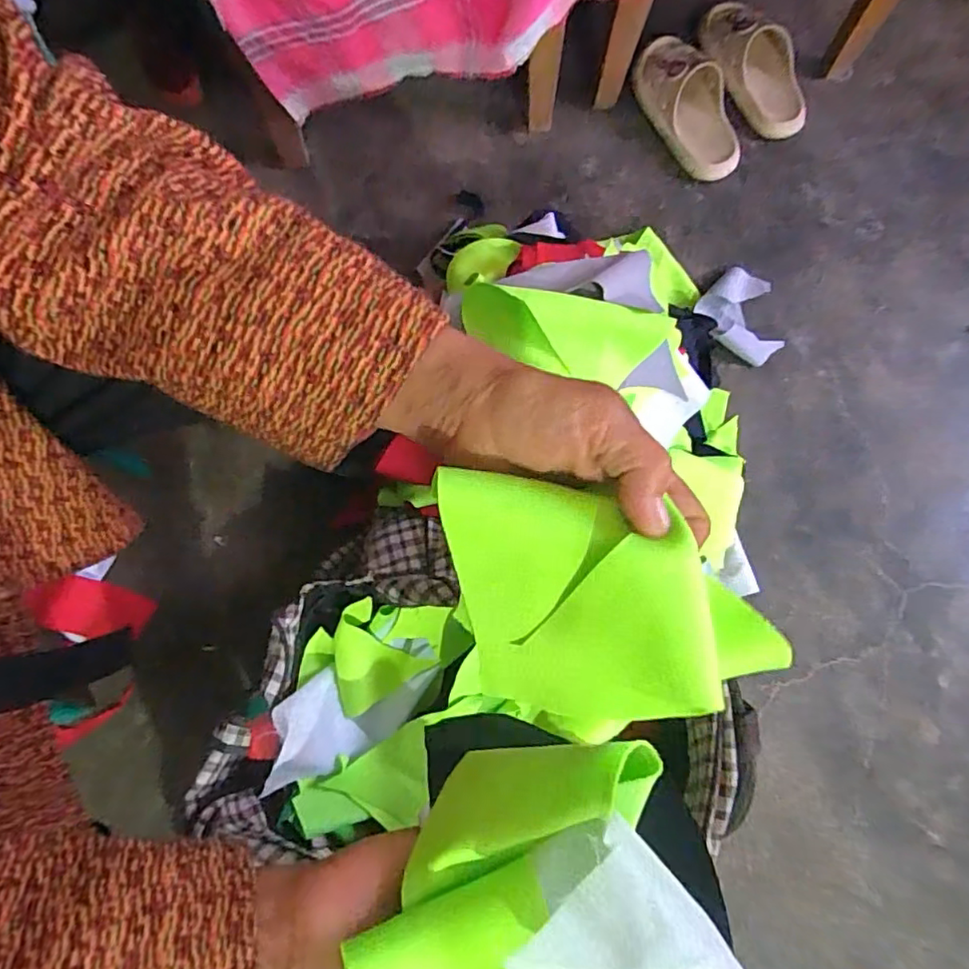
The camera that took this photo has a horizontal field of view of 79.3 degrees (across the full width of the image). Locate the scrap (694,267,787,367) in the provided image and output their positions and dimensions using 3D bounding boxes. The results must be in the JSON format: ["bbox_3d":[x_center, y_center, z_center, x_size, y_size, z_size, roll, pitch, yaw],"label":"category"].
[{"bbox_3d":[0.351,-0.226,0.780,0.121,0.033,0.133,42,80,8],"label":"scrap"}]

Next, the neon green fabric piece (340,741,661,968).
[{"bbox_3d":[0.010,0.201,0.255,0.114,0.062,0.170,8,78,1],"label":"neon green fabric piece"}]

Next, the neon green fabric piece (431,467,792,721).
[{"bbox_3d":[0.046,0.051,0.247,0.134,0.073,0.093,5,77,1],"label":"neon green fabric piece"}]

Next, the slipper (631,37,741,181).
[{"bbox_3d":[0.286,-0.536,0.826,0.095,0.063,0.213,-32,80,-7],"label":"slipper"}]

